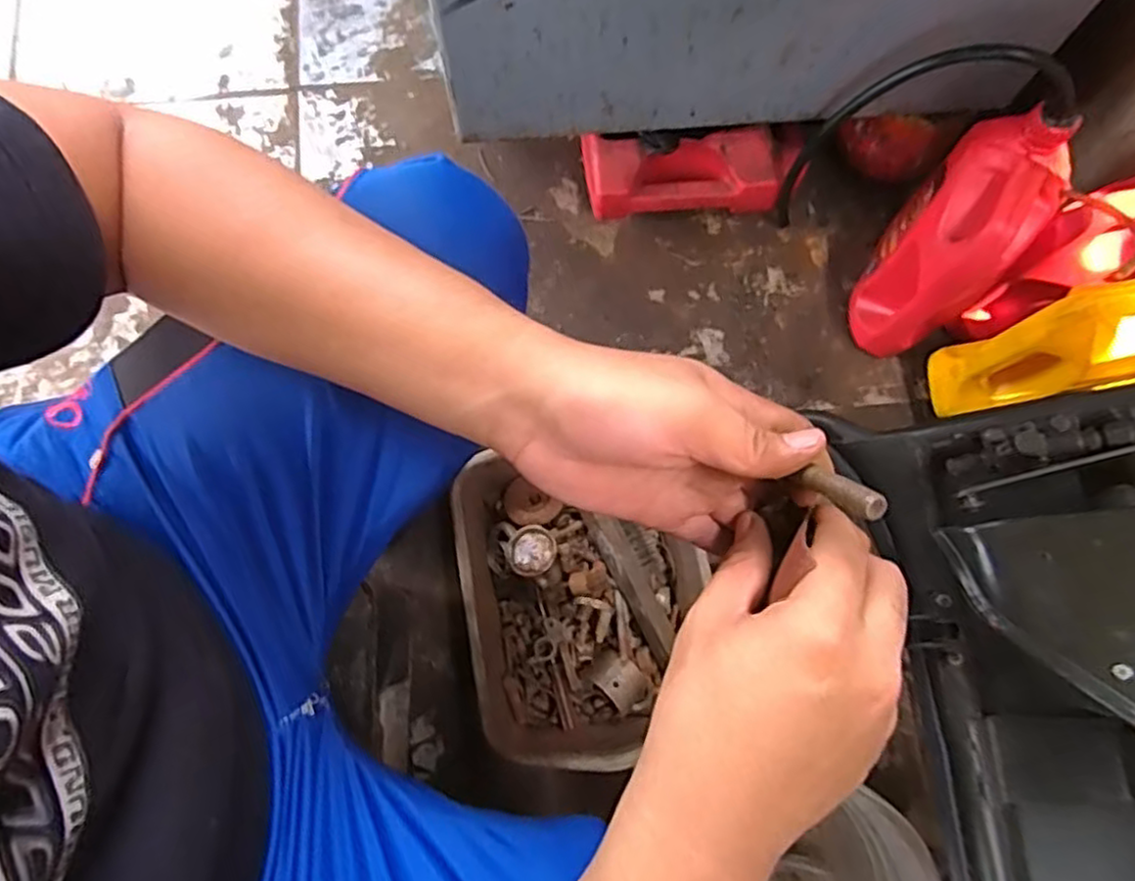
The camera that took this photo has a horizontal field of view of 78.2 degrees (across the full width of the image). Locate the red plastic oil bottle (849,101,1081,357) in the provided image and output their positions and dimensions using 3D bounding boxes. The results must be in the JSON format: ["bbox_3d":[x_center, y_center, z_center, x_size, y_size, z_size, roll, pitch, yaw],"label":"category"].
[{"bbox_3d":[0.433,-0.220,0.803,0.171,0.280,0.136,-41,81,-10],"label":"red plastic oil bottle"}]

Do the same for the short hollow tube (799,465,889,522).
[{"bbox_3d":[0.109,0.020,0.281,0.010,0.042,0.009,-35,114,-9],"label":"short hollow tube"}]

